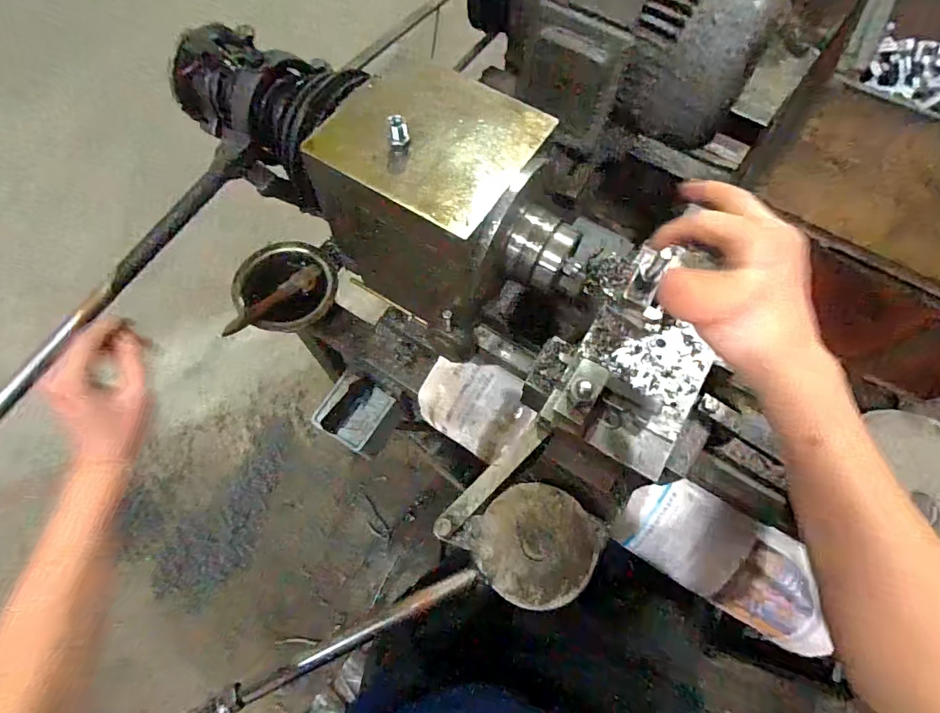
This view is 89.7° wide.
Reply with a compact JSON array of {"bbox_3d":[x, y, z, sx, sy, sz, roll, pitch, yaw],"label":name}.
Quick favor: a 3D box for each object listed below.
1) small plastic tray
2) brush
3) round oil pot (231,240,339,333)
[{"bbox_3d":[-0.164,0.075,0.667,0.082,0.024,0.092,43,63,-26],"label":"small plastic tray"},{"bbox_3d":[-0.259,-0.072,0.629,0.147,0.015,0.028,-40,74,-17],"label":"brush"},{"bbox_3d":[-0.253,-0.097,0.646,0.131,0.039,0.124,1,67,-2],"label":"round oil pot"}]

